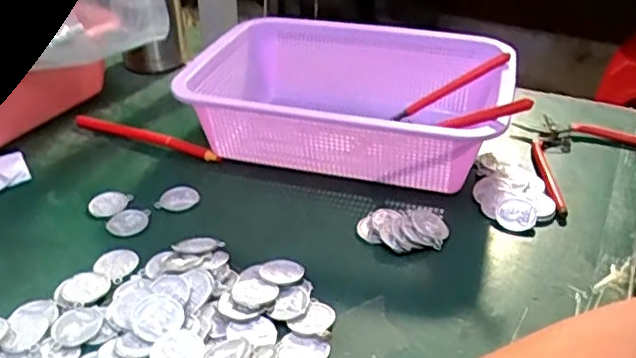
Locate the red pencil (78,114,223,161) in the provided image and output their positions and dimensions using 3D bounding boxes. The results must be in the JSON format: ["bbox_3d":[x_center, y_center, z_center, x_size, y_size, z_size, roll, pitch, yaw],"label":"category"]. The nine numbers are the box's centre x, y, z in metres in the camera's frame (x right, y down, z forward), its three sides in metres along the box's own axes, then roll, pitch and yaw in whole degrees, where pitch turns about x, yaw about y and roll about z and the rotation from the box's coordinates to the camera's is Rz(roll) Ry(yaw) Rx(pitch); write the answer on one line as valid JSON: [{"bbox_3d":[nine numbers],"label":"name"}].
[{"bbox_3d":[-0.157,-0.038,0.563,0.159,0.015,0.013,15,36,22],"label":"red pencil"}]

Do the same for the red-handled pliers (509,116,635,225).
[{"bbox_3d":[0.230,-0.024,0.541,0.170,0.014,0.116,-17,37,-24],"label":"red-handled pliers"}]

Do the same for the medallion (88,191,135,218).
[{"bbox_3d":[-0.166,0.019,0.487,0.029,0.004,0.030,0,34,0],"label":"medallion"}]

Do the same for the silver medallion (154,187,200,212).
[{"bbox_3d":[-0.113,0.015,0.492,0.034,0.004,0.022,-8,34,-12],"label":"silver medallion"}]

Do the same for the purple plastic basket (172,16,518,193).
[{"bbox_3d":[0.026,-0.067,0.548,0.262,0.078,0.194,10,35,14],"label":"purple plastic basket"}]

